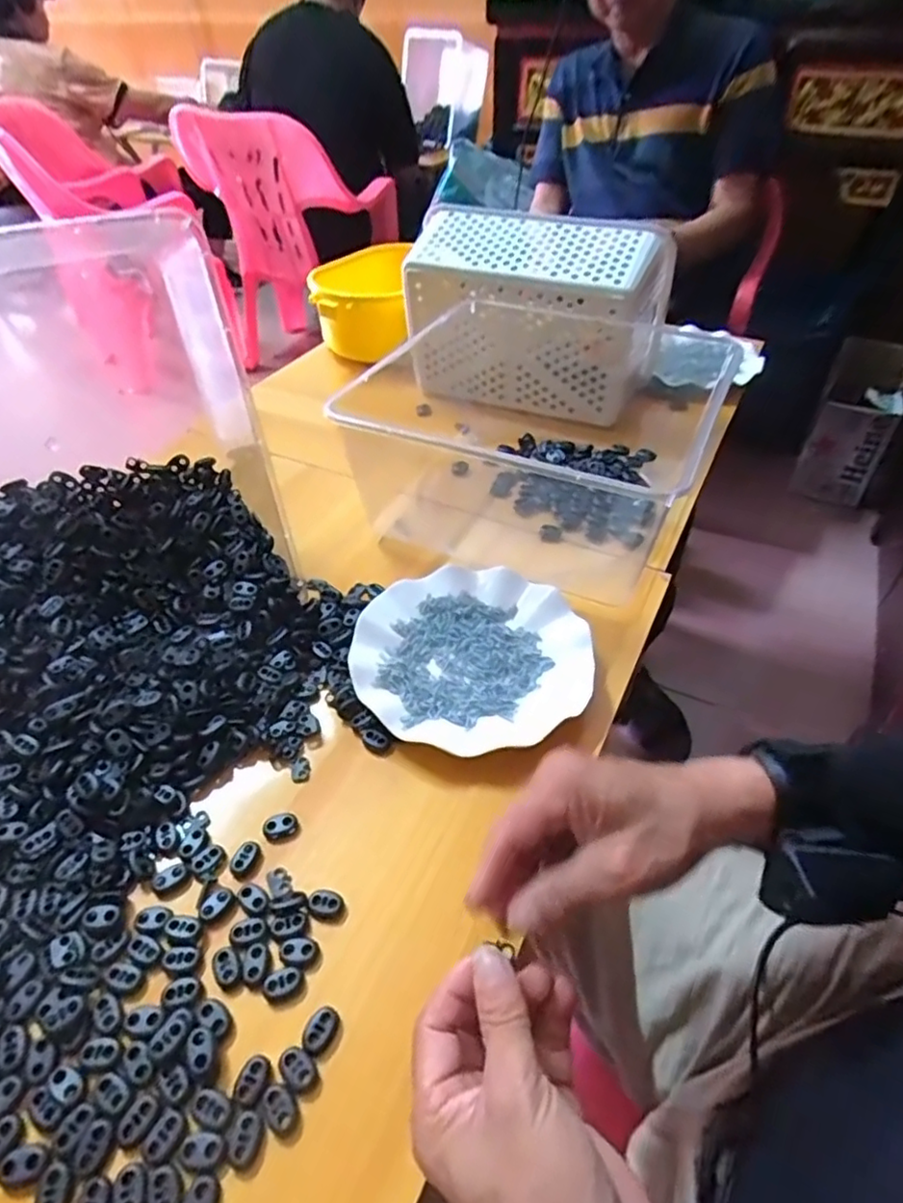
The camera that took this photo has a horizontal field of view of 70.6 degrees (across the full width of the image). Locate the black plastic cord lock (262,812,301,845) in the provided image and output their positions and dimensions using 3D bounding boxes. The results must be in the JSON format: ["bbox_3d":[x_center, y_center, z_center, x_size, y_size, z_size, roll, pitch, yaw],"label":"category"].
[{"bbox_3d":[-0.110,0.147,0.414,0.022,0.008,0.019,-18,47,-16],"label":"black plastic cord lock"}]

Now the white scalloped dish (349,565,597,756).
[{"bbox_3d":[0.017,0.042,0.505,0.179,0.027,0.177,-1,44,1],"label":"white scalloped dish"}]

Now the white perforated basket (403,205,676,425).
[{"bbox_3d":[0.099,-0.339,0.769,0.282,0.193,0.133,17,47,18],"label":"white perforated basket"}]

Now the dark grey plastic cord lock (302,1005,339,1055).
[{"bbox_3d":[-0.069,0.225,0.335,0.015,0.008,0.021,23,50,24],"label":"dark grey plastic cord lock"}]

